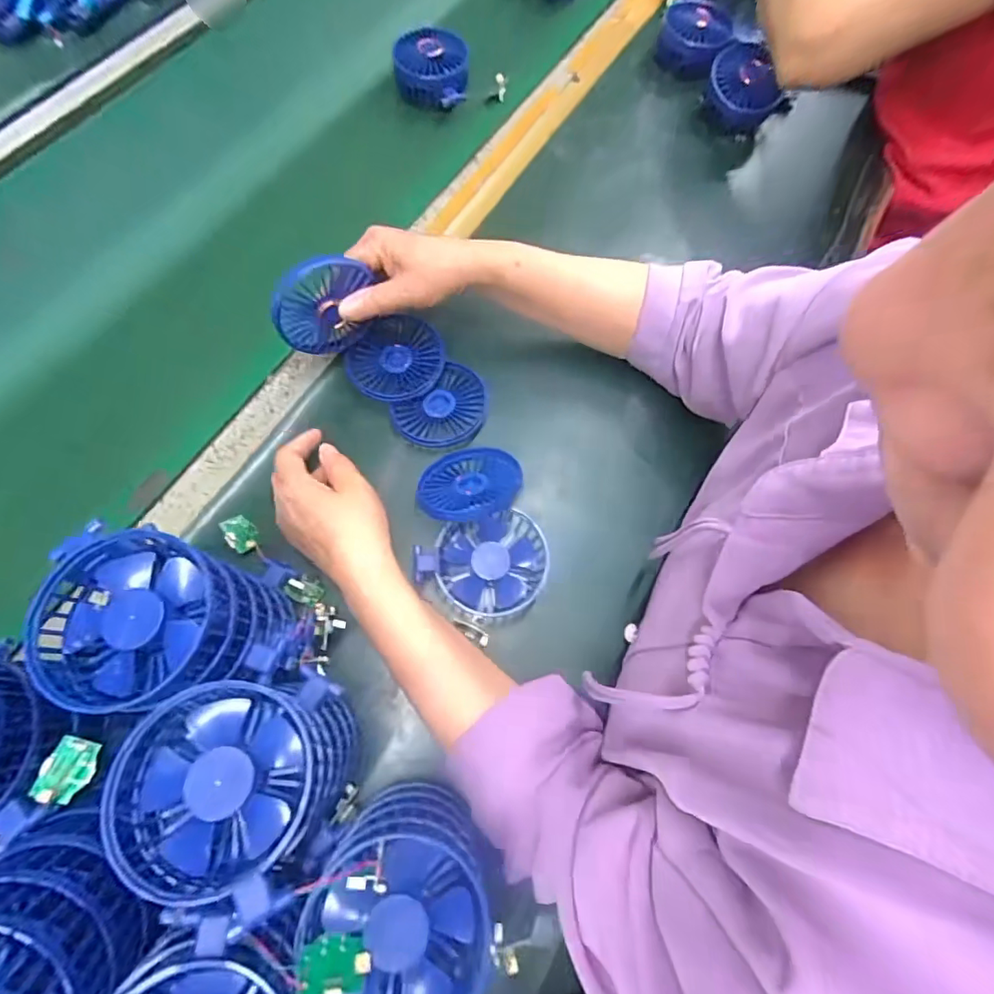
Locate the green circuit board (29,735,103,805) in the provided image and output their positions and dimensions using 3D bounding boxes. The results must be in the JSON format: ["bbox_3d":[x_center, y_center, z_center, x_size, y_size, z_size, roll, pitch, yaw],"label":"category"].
[{"bbox_3d":[-0.235,0.150,0.281,0.024,0.004,0.031,22,54,-25],"label":"green circuit board"}]

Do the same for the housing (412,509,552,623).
[{"bbox_3d":[-0.013,0.055,0.426,0.105,0.028,0.084,8,69,0],"label":"housing"}]

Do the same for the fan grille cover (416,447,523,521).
[{"bbox_3d":[-0.023,-0.011,0.433,0.085,0.010,0.084,-5,45,2],"label":"fan grille cover"}]

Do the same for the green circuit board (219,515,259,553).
[{"bbox_3d":[-0.211,0.029,0.418,0.034,0.006,0.023,43,73,12],"label":"green circuit board"}]

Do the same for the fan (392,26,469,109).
[{"bbox_3d":[-0.077,-0.506,0.608,0.088,0.043,0.086,3,70,-2],"label":"fan"}]

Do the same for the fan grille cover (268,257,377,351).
[{"bbox_3d":[-0.139,-0.152,0.410,0.079,0.074,0.021,-14,71,-8],"label":"fan grille cover"}]

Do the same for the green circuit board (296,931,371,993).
[{"bbox_3d":[-0.075,0.217,0.238,0.031,0.008,0.022,14,39,-21],"label":"green circuit board"}]

